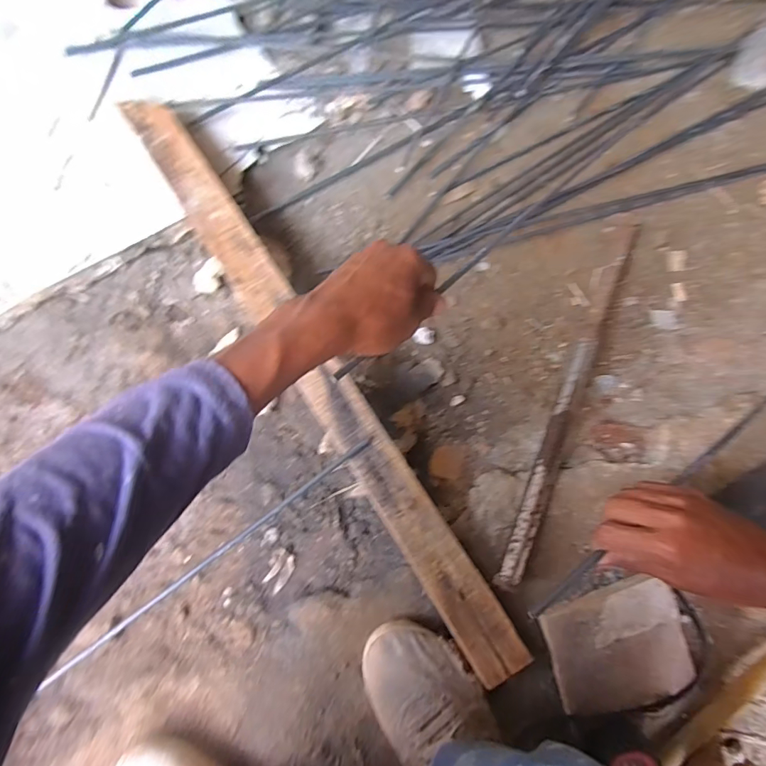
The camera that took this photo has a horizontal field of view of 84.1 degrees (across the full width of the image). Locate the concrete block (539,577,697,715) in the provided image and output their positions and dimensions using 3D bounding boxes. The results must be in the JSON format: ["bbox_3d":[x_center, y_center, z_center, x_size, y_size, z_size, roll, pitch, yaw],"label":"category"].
[{"bbox_3d":[0.263,0.296,0.477,0.152,0.027,0.124,-17,84,-7],"label":"concrete block"}]

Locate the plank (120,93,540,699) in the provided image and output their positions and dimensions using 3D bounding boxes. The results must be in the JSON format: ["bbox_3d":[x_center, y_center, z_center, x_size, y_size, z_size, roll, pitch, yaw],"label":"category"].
[{"bbox_3d":[-0.087,-0.025,0.504,0.068,0.018,0.791,-33,82,-8],"label":"plank"}]

